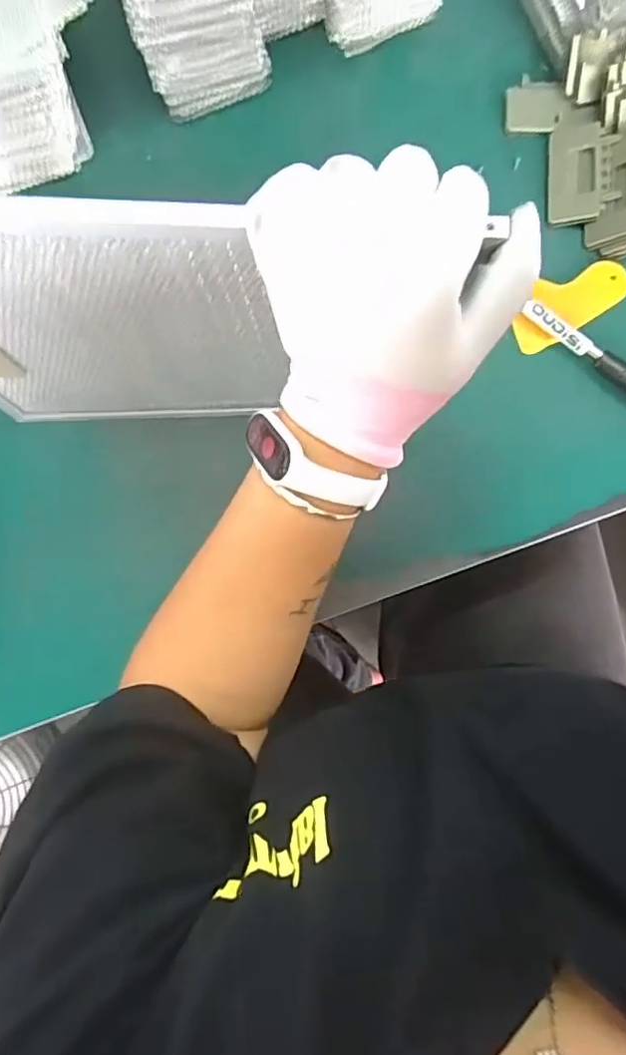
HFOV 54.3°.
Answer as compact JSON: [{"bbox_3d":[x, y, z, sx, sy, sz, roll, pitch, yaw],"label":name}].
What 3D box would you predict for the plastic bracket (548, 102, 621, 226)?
[{"bbox_3d":[0.230,-0.311,0.520,0.054,0.005,0.104,1,81,21],"label":"plastic bracket"}]

